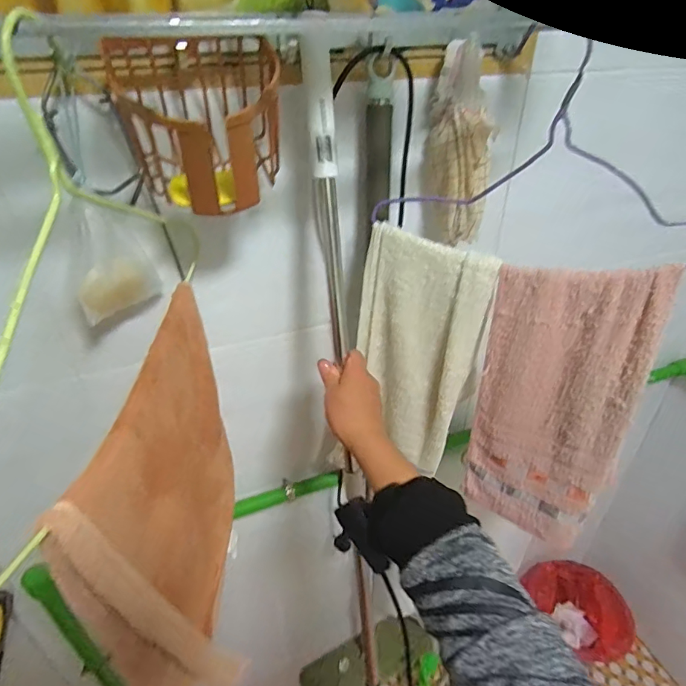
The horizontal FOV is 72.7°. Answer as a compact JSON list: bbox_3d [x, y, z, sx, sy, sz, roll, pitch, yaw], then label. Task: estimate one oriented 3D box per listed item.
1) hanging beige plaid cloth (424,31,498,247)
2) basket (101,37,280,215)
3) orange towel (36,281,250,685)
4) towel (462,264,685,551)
[{"bbox_3d":[0.136,-0.225,0.545,0.077,0.199,0.058,7,36,11],"label":"hanging beige plaid cloth"},{"bbox_3d":[-0.125,-0.188,0.413,0.126,0.124,0.144,-14,37,-18],"label":"basket"},{"bbox_3d":[-0.163,0.182,0.479,0.065,0.361,0.288,-2,35,-1],"label":"orange towel"},{"bbox_3d":[0.236,0.082,0.539,0.172,0.363,0.029,16,39,23],"label":"towel"}]

